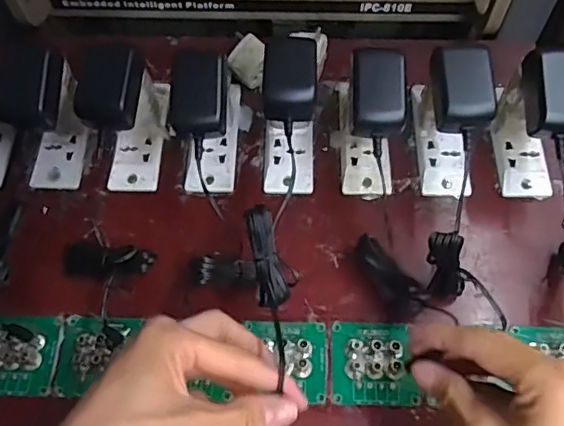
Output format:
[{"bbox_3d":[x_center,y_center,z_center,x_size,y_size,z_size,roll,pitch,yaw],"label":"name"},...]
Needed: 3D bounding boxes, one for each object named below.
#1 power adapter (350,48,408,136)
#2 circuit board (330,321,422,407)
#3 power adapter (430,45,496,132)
[{"bbox_3d":[0.076,-0.096,0.444,0.042,0.031,0.059,3,62,3],"label":"power adapter"},{"bbox_3d":[0.071,0.116,0.437,0.065,0.008,0.062,2,62,2],"label":"circuit board"},{"bbox_3d":[0.142,-0.100,0.444,0.046,0.028,0.065,1,62,1],"label":"power adapter"}]

